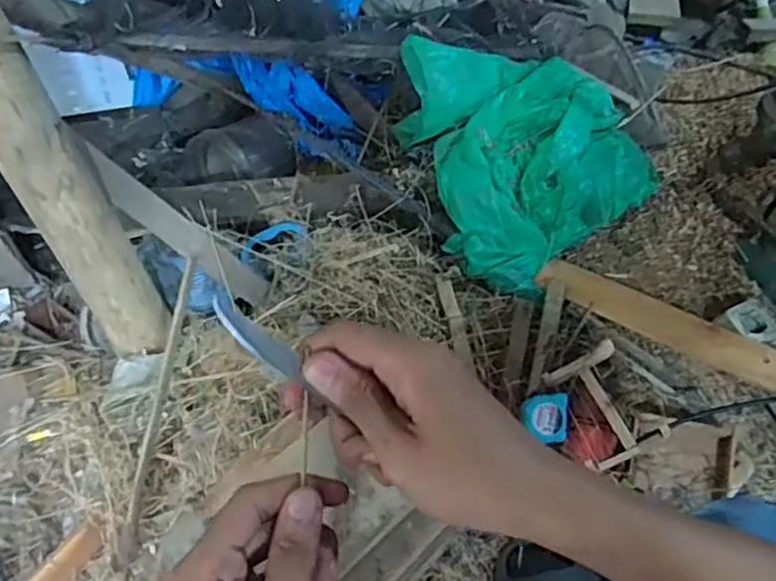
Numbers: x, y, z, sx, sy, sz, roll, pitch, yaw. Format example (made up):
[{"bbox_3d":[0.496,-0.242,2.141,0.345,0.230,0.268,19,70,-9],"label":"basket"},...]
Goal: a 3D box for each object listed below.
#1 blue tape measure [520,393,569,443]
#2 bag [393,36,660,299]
[{"bbox_3d":[0.191,0.153,0.806,0.053,0.029,0.056,7,84,-10],"label":"blue tape measure"},{"bbox_3d":[0.207,-0.196,0.928,0.313,0.183,0.287,-18,57,-13],"label":"bag"}]

